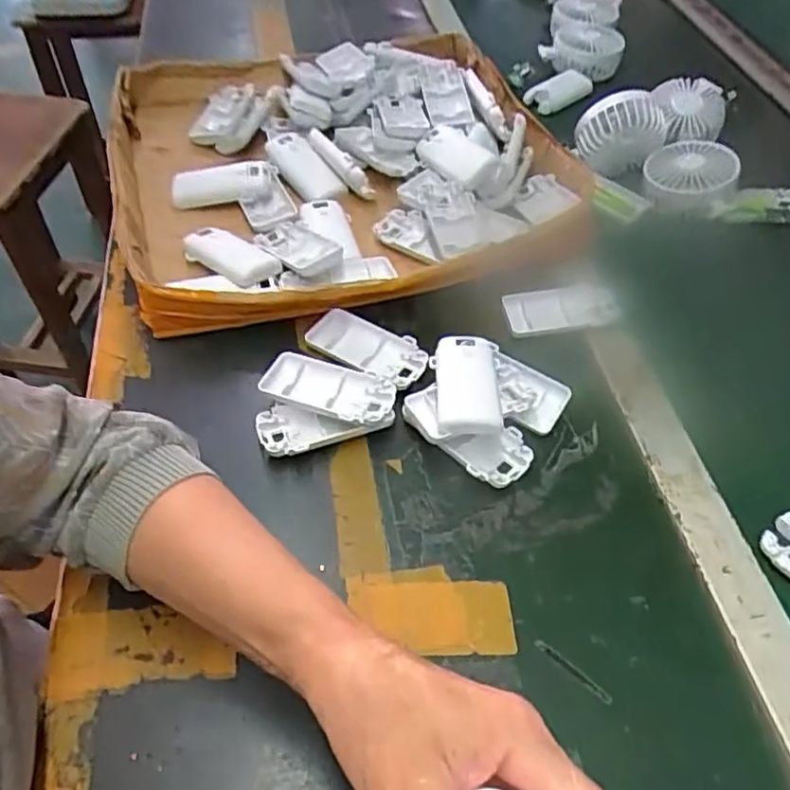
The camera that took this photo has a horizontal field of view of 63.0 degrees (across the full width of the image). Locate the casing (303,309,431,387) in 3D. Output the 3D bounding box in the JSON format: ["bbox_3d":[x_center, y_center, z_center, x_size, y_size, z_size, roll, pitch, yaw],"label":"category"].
[{"bbox_3d":[-0.021,-0.035,0.516,0.092,0.020,0.049,26,55,17],"label":"casing"}]

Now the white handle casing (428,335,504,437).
[{"bbox_3d":[0.053,-0.005,0.475,0.047,0.022,0.089,2,52,-1],"label":"white handle casing"}]

